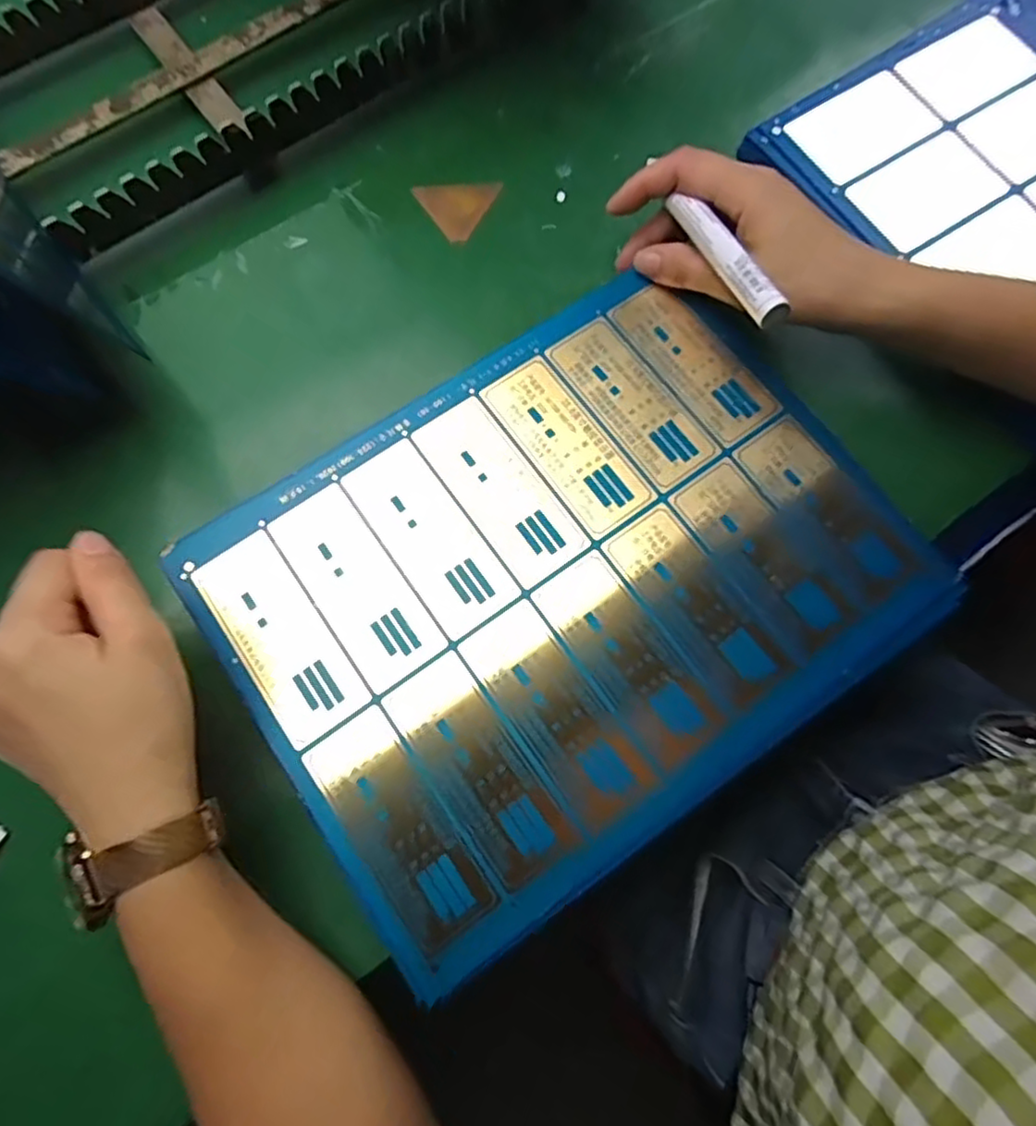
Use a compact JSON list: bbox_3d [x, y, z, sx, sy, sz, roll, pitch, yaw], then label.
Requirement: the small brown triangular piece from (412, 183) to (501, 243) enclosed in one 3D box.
[{"bbox_3d":[-0.034,-0.224,0.401,0.045,0.004,0.046,-36,82,-4],"label":"small brown triangular piece"}]

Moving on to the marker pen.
[{"bbox_3d":[0.098,-0.145,0.305,0.011,0.009,0.092,-19,63,-6],"label":"marker pen"}]

